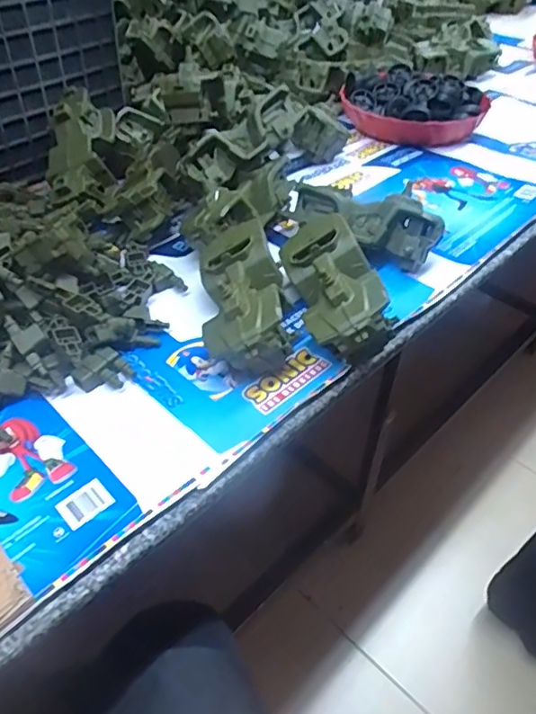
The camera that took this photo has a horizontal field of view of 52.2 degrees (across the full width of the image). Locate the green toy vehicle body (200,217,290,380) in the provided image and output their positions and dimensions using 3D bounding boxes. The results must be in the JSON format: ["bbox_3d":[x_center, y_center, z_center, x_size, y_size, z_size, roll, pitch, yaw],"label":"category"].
[{"bbox_3d":[-0.025,-0.057,0.532,0.079,0.078,0.179,-4,43,-5],"label":"green toy vehicle body"}]

